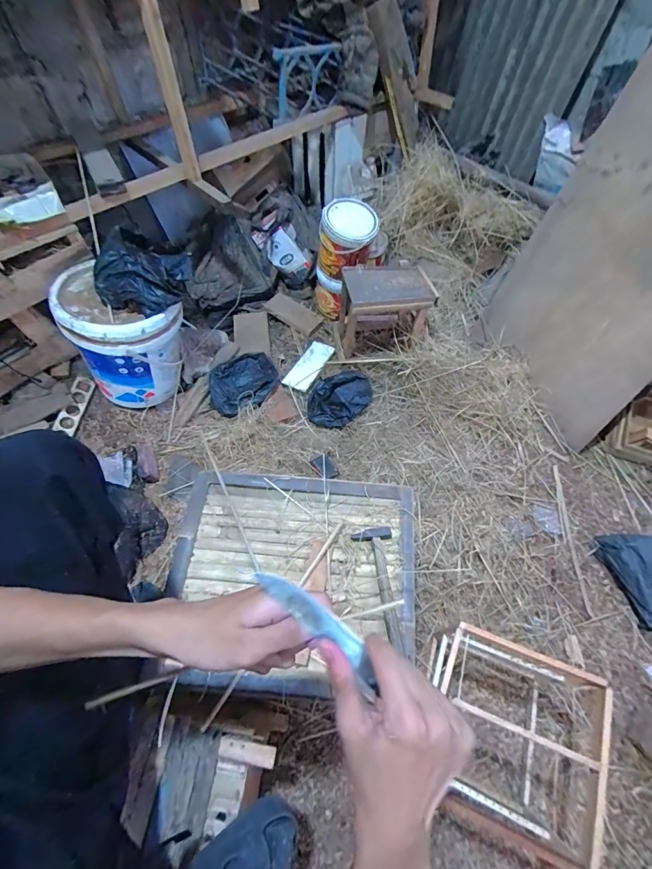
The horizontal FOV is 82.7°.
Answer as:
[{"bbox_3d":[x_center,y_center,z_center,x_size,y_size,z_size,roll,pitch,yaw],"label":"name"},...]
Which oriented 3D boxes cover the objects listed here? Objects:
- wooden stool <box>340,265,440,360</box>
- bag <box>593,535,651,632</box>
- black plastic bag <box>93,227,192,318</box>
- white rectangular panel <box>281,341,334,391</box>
[{"bbox_3d":[0.188,-0.424,1.239,0.262,0.231,0.205,-9,59,-5],"label":"wooden stool"},{"bbox_3d":[0.783,0.363,0.908,0.130,0.109,0.246,-11,59,-7],"label":"bag"},{"bbox_3d":[-0.459,-0.396,0.916,0.195,0.126,0.142,11,59,7],"label":"black plastic bag"},{"bbox_3d":[-0.060,-0.239,1.283,0.089,0.014,0.218,23,62,14],"label":"white rectangular panel"}]

